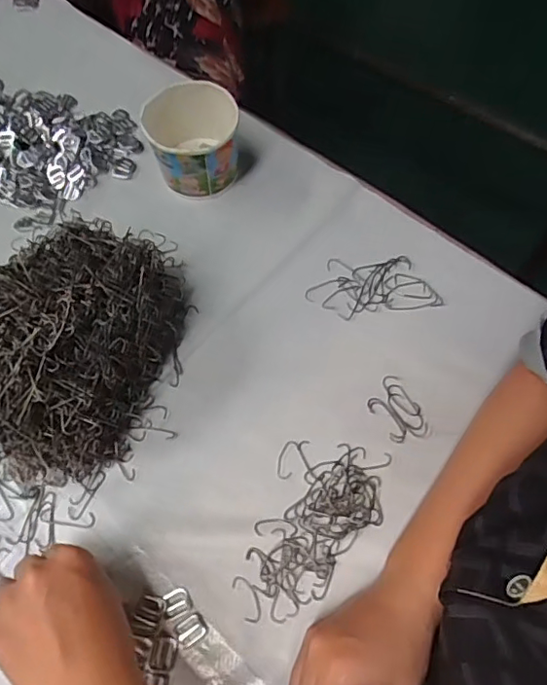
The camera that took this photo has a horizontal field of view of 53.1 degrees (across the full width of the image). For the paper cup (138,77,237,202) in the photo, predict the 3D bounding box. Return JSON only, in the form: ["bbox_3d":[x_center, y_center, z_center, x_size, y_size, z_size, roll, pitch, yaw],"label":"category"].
[{"bbox_3d":[-0.078,-0.200,0.549,0.082,0.082,0.085,0,65,0],"label":"paper cup"}]

